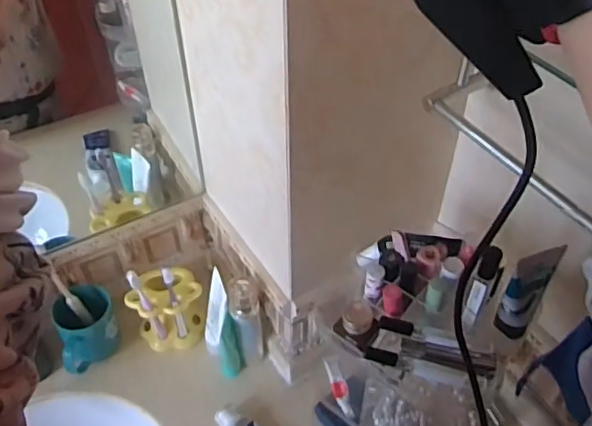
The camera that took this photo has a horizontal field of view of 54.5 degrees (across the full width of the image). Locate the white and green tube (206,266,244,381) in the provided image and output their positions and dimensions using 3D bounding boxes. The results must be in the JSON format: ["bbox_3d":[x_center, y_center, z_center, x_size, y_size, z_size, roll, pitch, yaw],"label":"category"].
[{"bbox_3d":[-0.113,0.170,0.850,0.041,0.156,0.084,-20,49,-18],"label":"white and green tube"}]

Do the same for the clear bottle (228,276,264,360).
[{"bbox_3d":[-0.072,0.155,0.842,0.042,0.169,0.058,-7,46,-6],"label":"clear bottle"}]

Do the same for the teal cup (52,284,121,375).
[{"bbox_3d":[-0.307,0.176,0.853,0.080,0.099,0.092,-17,48,-15],"label":"teal cup"}]

